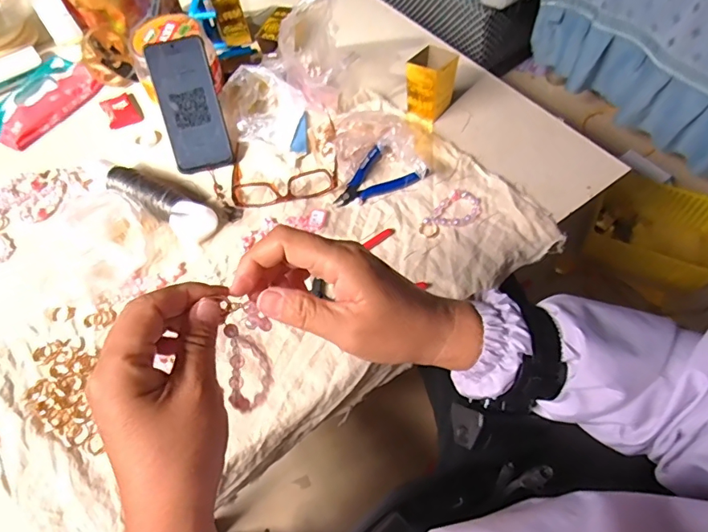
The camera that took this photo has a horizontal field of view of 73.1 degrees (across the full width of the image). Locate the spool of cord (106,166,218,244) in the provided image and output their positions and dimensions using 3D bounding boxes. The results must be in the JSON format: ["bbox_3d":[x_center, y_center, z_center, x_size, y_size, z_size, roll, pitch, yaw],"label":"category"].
[{"bbox_3d":[-0.234,-0.077,0.582,0.154,0.039,0.042,28,65,20],"label":"spool of cord"}]

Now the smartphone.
[{"bbox_3d":[-0.210,-0.205,0.614,0.076,0.159,0.010,-14,14,-4],"label":"smartphone"}]

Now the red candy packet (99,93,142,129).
[{"bbox_3d":[-0.343,-0.228,0.697,0.042,0.010,0.068,-30,61,-13],"label":"red candy packet"}]

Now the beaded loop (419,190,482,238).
[{"bbox_3d":[0.115,-0.063,0.565,0.083,0.013,0.040,-32,62,-14],"label":"beaded loop"}]

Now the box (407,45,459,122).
[{"bbox_3d":[0.103,-0.244,0.641,0.053,0.080,0.049,31,66,21],"label":"box"}]

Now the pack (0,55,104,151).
[{"bbox_3d":[-0.472,-0.248,0.718,0.111,0.018,0.166,25,64,18],"label":"pack"}]

